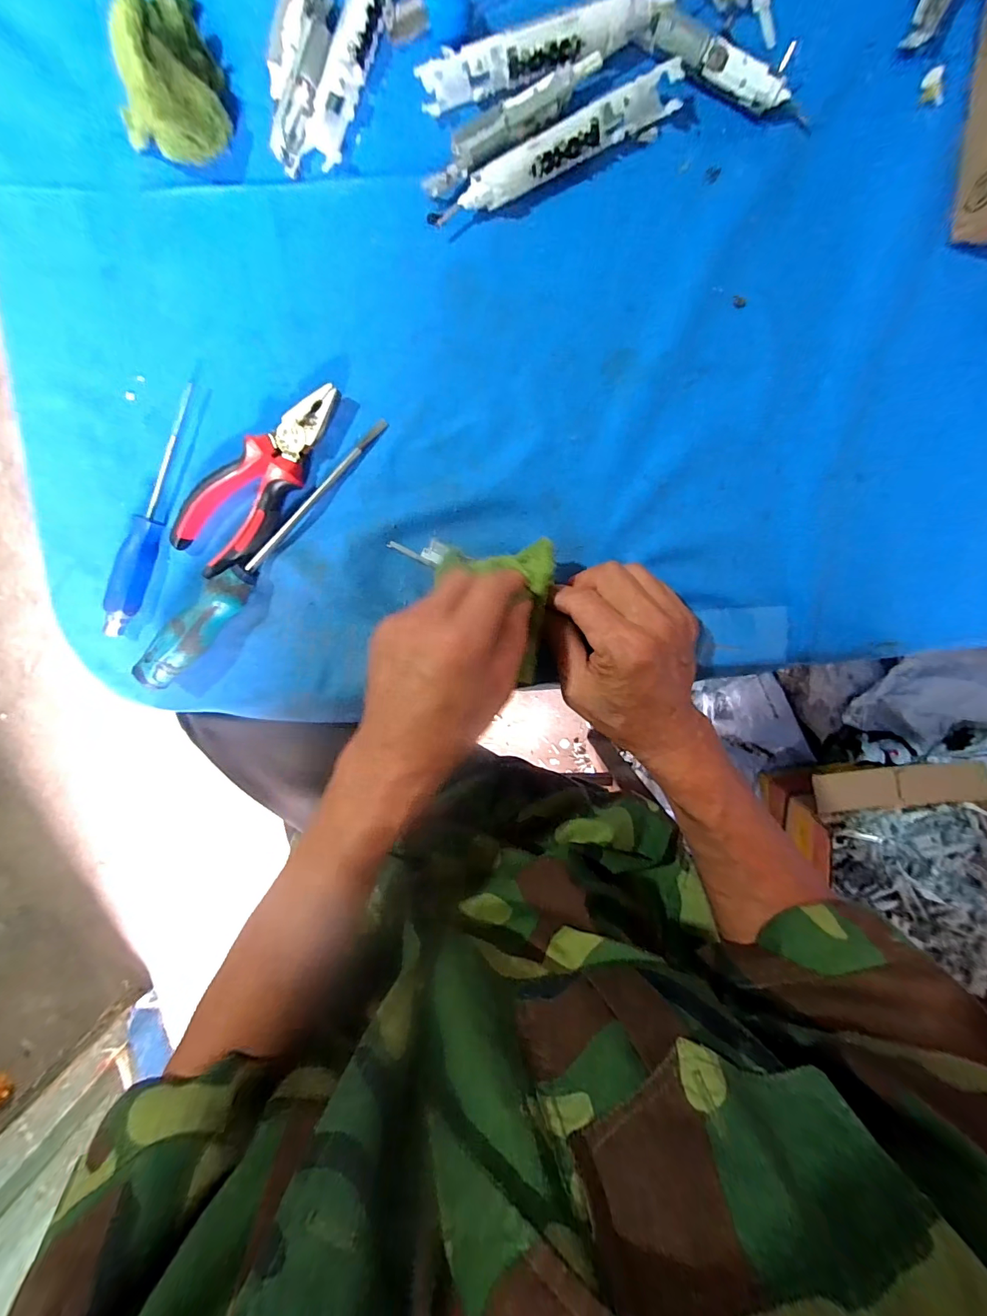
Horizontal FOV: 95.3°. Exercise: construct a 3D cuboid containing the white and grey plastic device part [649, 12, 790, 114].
[{"bbox_3d":[0.141,-0.370,0.283,0.091,0.016,0.018,28,96,1],"label":"white and grey plastic device part"}]

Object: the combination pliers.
[{"bbox_3d":[-0.169,-0.131,0.322,0.059,0.020,0.153,36,96,0],"label":"combination pliers"}]

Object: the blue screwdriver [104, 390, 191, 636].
[{"bbox_3d":[-0.255,-0.106,0.332,0.019,0.016,0.188,22,96,1],"label":"blue screwdriver"}]

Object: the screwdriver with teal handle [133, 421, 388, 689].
[{"bbox_3d":[-0.168,-0.076,0.320,0.024,0.032,0.246,41,96,-1],"label":"screwdriver with teal handle"}]

